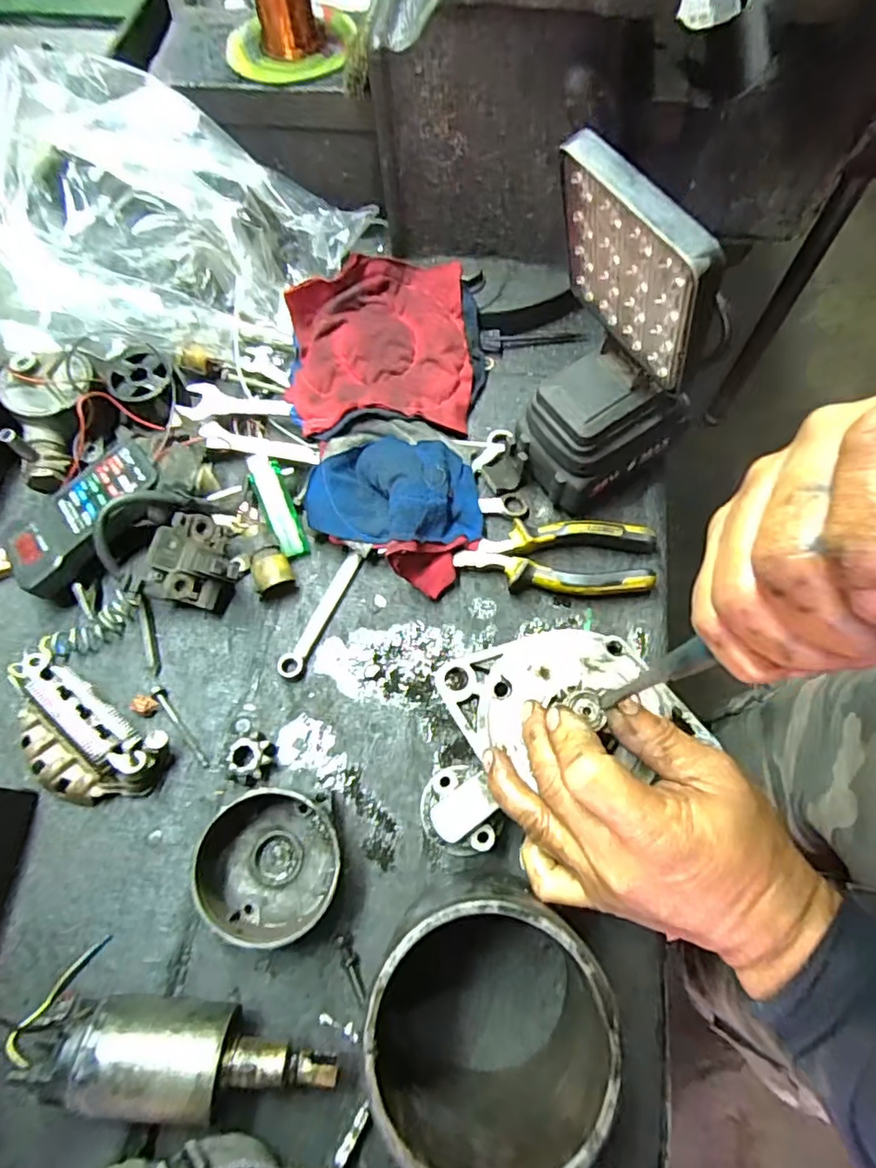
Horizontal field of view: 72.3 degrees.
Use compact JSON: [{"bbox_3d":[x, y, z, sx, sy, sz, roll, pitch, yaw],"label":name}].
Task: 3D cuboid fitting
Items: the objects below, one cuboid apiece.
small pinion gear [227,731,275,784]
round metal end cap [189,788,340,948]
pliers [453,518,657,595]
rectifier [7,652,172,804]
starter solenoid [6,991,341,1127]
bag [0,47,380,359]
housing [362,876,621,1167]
[{"bbox_3d":[-0.122,0.113,0.390,0.026,0.018,0.032,16,68,8],"label":"small pinion gear"},{"bbox_3d":[-0.101,0.163,0.352,0.075,0.046,0.079,-1,67,2],"label":"round metal end cap"},{"bbox_3d":[0.086,-0.019,0.440,0.139,0.030,0.052,6,67,5],"label":"pliers"},{"bbox_3d":[-0.240,0.097,0.389,0.132,0.034,0.068,28,71,13],"label":"rectifier"},{"bbox_3d":[-0.131,0.247,0.315,0.151,0.051,0.047,3,67,3],"label":"starter solenoid"},{"bbox_3d":[-0.208,-0.285,0.453,0.279,0.144,0.152,-17,67,-5],"label":"bag"},{"bbox_3d":[0.025,0.212,0.299,0.105,0.111,0.104,-1,67,2],"label":"housing"}]

